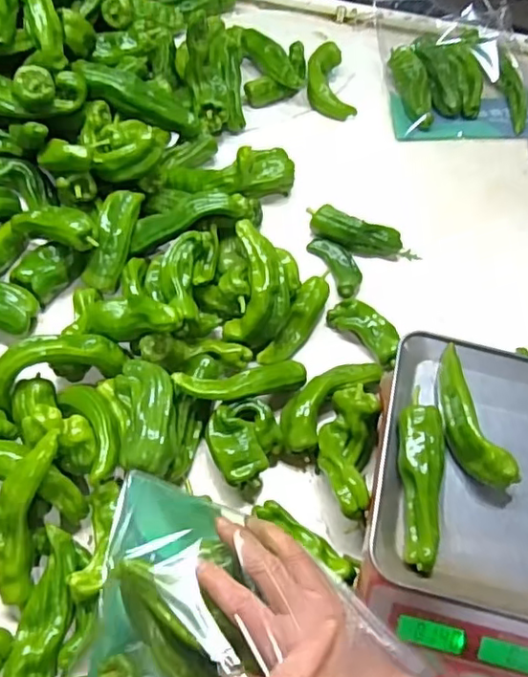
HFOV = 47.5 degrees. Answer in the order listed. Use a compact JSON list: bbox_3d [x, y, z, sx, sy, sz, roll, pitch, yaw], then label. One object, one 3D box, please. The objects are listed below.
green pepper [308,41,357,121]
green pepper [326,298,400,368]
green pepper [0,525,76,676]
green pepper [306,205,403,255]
[{"bbox_3d":[0.120,-0.481,1.124,0.079,0.040,0.182,-3,57,-7],"label":"green pepper"},{"bbox_3d":[0.129,-0.013,0.738,0.048,0.027,0.102,-37,67,-24],"label":"green pepper"},{"bbox_3d":[-0.190,0.247,0.505,0.042,0.033,0.163,6,57,-1],"label":"green pepper"},{"bbox_3d":[0.127,-0.149,0.843,0.133,0.031,0.048,15,57,5],"label":"green pepper"}]

